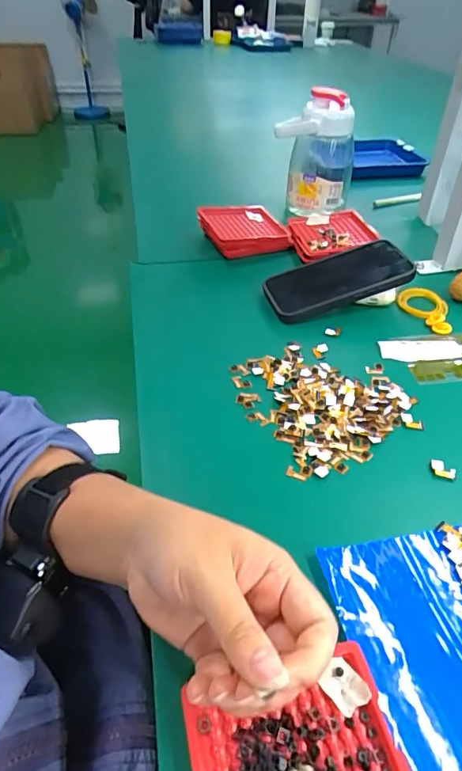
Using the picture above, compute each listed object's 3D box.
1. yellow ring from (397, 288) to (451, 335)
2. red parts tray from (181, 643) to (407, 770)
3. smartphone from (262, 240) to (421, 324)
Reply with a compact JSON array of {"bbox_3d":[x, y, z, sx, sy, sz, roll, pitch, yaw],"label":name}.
[{"bbox_3d":[0.225,-0.088,0.528,0.046,0.008,0.079,-16,45,-20],"label":"yellow ring"},{"bbox_3d":[0.034,0.187,0.220,0.099,0.007,0.094,-7,43,-11],"label":"red parts tray"},{"bbox_3d":[0.118,-0.120,0.525,0.155,0.015,0.081,-19,44,-1],"label":"smartphone"}]

